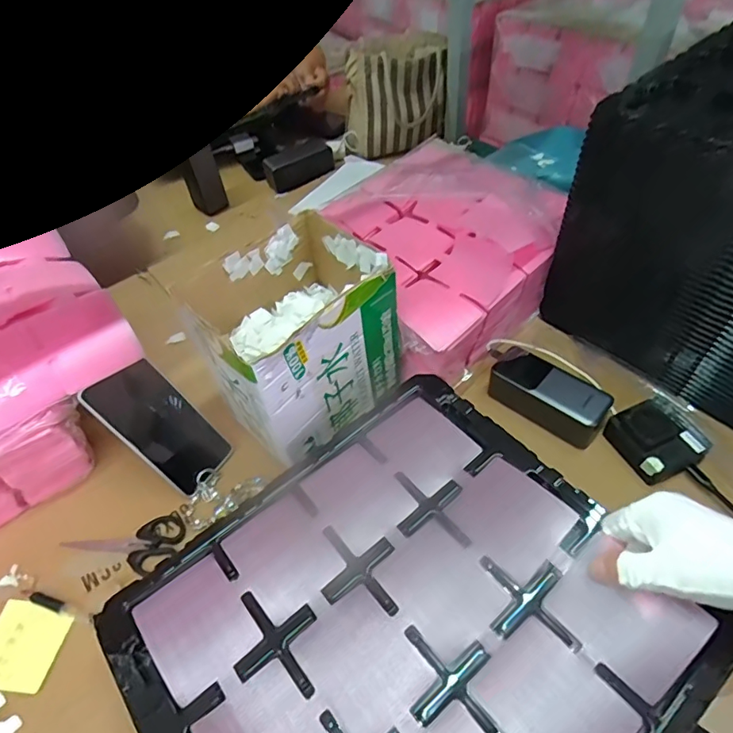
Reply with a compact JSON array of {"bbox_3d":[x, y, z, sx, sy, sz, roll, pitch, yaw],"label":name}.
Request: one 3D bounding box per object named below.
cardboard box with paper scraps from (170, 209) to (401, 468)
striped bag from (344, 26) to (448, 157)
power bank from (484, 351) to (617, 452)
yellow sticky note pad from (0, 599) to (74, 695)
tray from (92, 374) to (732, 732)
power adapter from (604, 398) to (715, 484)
[{"bbox_3d":[-0.072,-0.031,0.560,0.178,0.171,0.154,-37,57,-24],"label":"cardboard box with paper scraps"},{"bbox_3d":[0.051,-0.527,0.983,0.189,0.162,0.148,-3,50,2],"label":"striped bag"},{"bbox_3d":[0.212,0.035,0.596,0.129,0.060,0.062,31,59,27],"label":"power bank"},{"bbox_3d":[-0.332,0.269,0.490,0.074,0.010,0.073,4,49,10],"label":"yellow sticky note pad"},{"bbox_3d":[0.027,0.190,0.382,0.359,0.030,0.335,-35,53,-22],"label":"tray"},{"bbox_3d":[0.315,0.078,0.550,0.078,0.037,0.081,-19,51,-11],"label":"power adapter"}]

